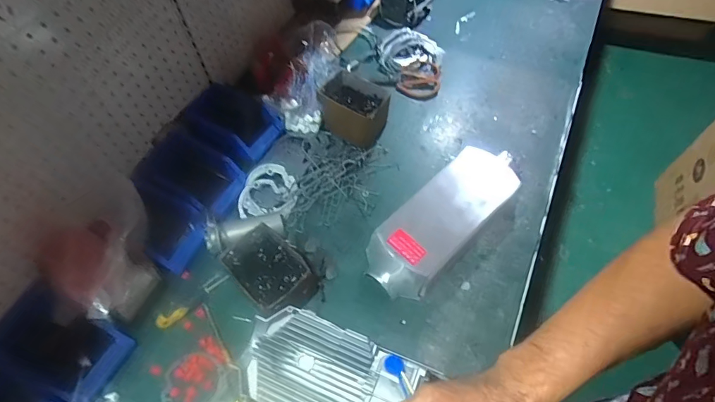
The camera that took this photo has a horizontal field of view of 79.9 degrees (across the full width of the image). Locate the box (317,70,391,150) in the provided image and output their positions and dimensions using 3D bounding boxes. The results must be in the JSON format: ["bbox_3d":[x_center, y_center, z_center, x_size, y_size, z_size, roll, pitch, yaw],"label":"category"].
[{"bbox_3d":[-0.001,-0.193,0.908,0.147,0.094,0.134,18,60,13],"label":"box"}]

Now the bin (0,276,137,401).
[{"bbox_3d":[-0.464,0.222,0.676,0.172,0.090,0.126,25,62,17],"label":"bin"}]

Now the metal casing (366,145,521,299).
[{"bbox_3d":[0.165,0.031,0.804,0.133,0.073,0.355,38,66,23],"label":"metal casing"}]

